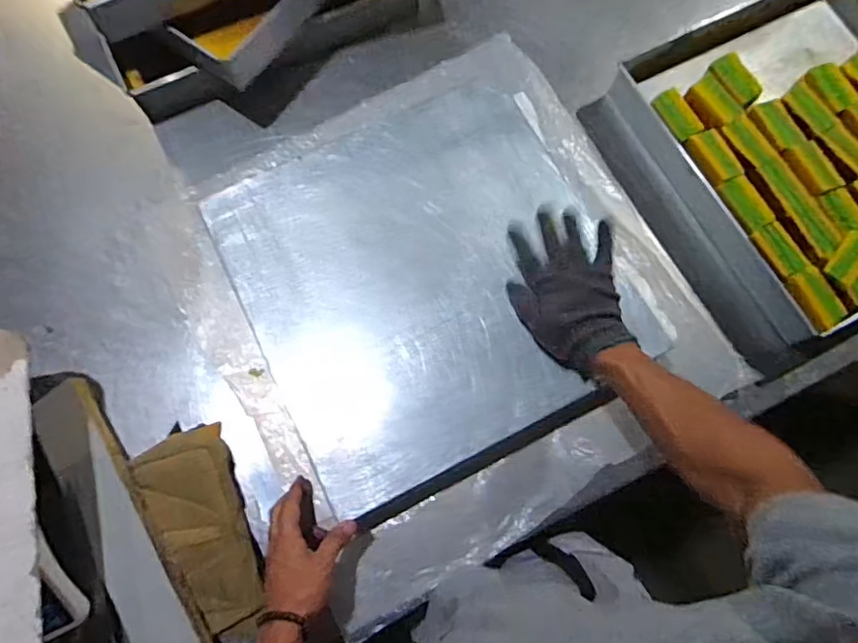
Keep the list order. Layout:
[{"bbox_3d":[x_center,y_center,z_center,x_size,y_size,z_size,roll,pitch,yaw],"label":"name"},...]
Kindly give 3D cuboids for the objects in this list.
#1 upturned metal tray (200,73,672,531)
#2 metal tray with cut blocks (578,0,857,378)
[{"bbox_3d":[-0.003,-0.060,0.691,0.439,0.059,0.455,-25,72,-7],"label":"upturned metal tray"},{"bbox_3d":[0.551,-0.243,0.794,0.461,0.139,0.459,-28,76,-8],"label":"metal tray with cut blocks"}]

